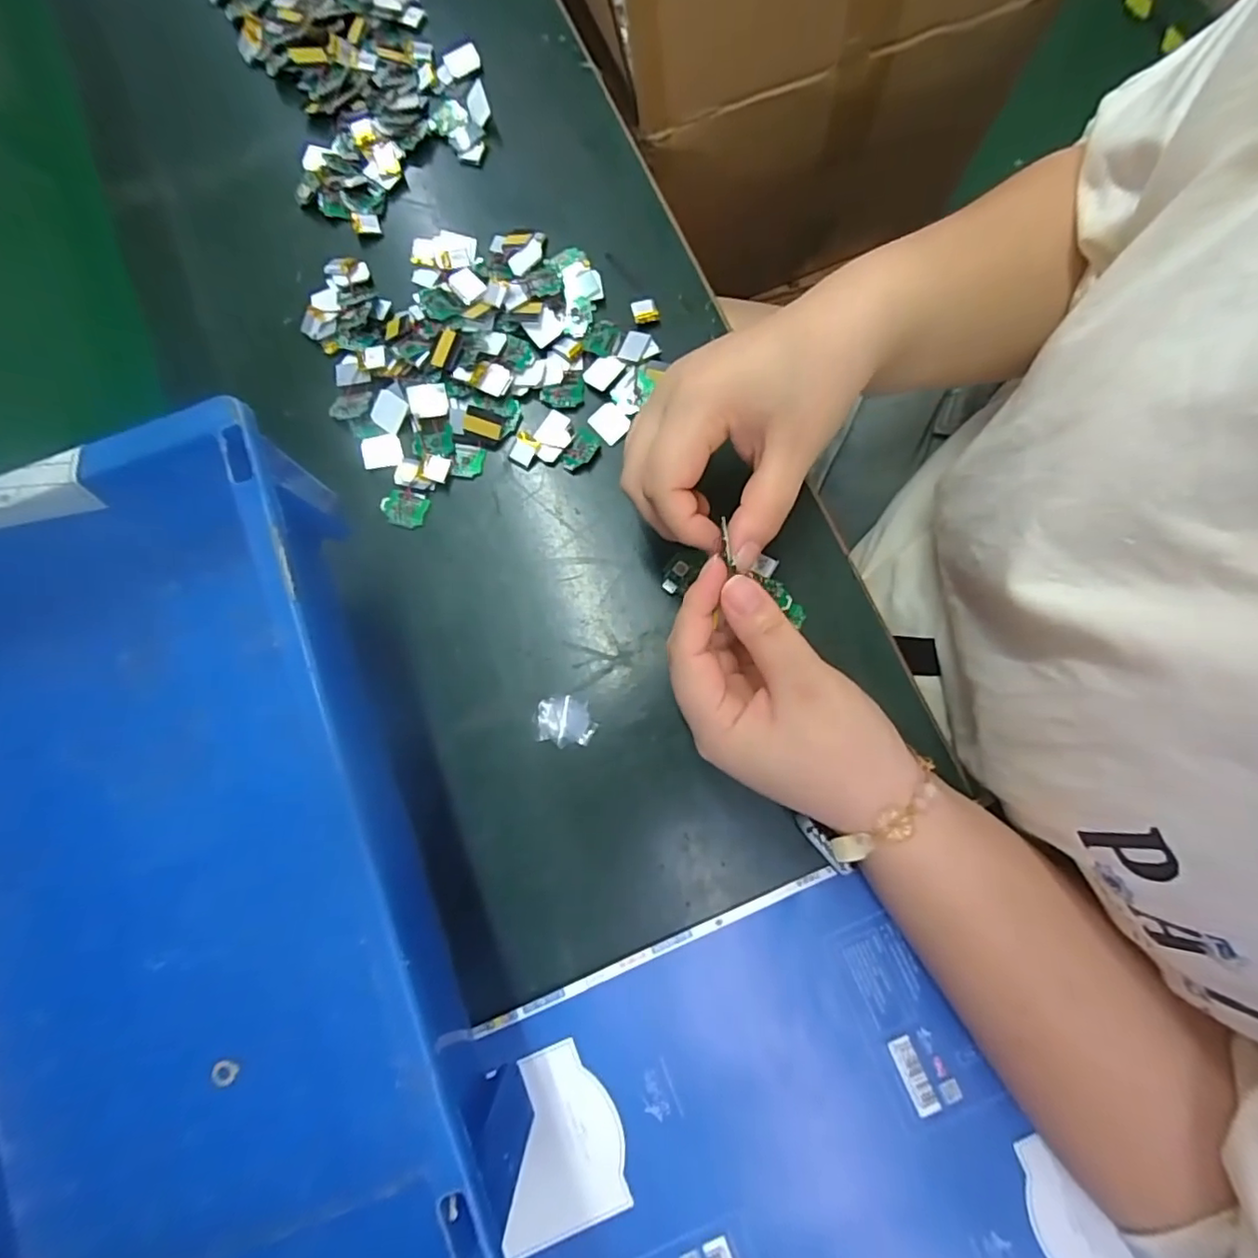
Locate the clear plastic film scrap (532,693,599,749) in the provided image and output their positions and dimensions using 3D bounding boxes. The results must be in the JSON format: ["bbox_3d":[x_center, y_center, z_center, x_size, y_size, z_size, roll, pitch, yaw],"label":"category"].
[{"bbox_3d":[-0.034,0.049,0.312,0.030,0.004,0.026,-10,79,-1],"label":"clear plastic film scrap"}]

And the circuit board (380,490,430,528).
[{"bbox_3d":[-0.129,-0.070,0.335,0.026,0.004,0.021,13,80,3],"label":"circuit board"}]

